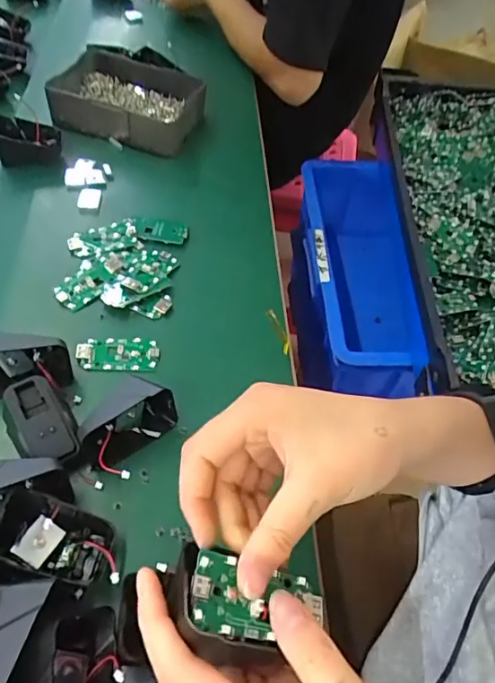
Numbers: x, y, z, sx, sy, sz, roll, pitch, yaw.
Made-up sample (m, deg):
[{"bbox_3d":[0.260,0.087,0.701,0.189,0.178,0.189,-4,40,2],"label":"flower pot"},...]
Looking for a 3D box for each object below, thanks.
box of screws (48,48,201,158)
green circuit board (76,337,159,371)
[{"bbox_3d":[-0.139,-0.298,0.624,0.173,0.044,0.153,11,53,4],"label":"box of screws"},{"bbox_3d":[-0.104,0.008,0.415,0.062,0.009,0.032,2,53,-3],"label":"green circuit board"}]

